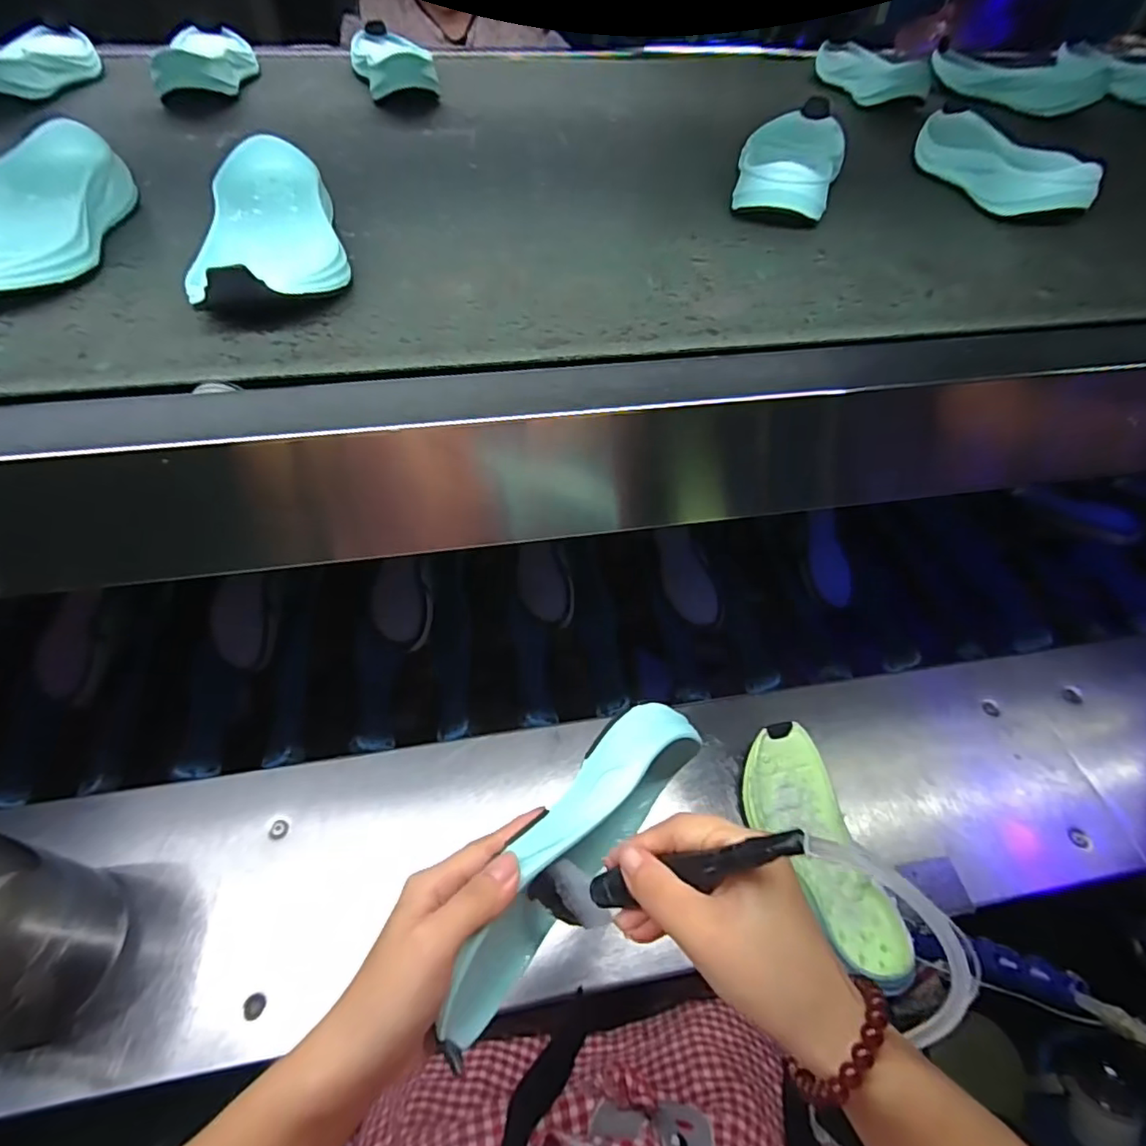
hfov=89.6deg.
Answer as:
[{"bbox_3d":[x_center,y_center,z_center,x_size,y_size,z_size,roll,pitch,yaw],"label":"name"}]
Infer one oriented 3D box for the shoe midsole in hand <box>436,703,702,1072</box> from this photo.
[{"bbox_3d":[0.000,0.158,0.323,0.048,0.078,0.201,33,72,17],"label":"shoe midsole in hand"}]

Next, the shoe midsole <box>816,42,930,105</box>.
[{"bbox_3d":[0.360,-0.622,0.714,0.069,0.047,0.199,-8,57,-10],"label":"shoe midsole"}]

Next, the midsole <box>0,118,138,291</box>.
[{"bbox_3d":[-0.349,-0.229,0.368,0.071,0.038,0.203,-4,56,-8],"label":"midsole"}]

